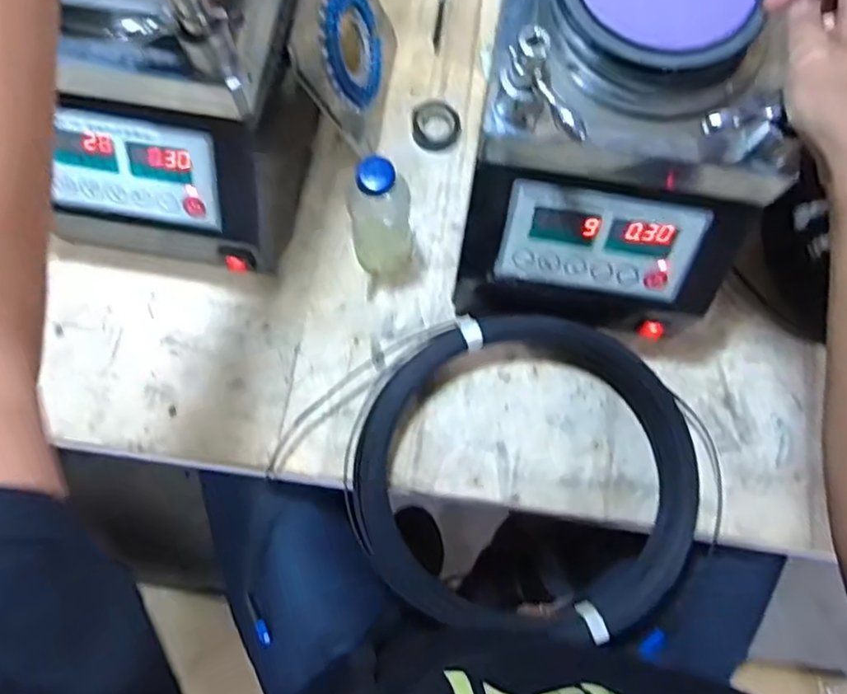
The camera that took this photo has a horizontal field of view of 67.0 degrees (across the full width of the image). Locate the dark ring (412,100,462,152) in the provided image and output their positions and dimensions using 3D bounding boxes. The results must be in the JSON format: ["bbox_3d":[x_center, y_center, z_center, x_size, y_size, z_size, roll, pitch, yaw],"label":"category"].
[{"bbox_3d":[0.014,-0.244,0.701,0.051,0.013,0.057,1,77,-1],"label":"dark ring"}]

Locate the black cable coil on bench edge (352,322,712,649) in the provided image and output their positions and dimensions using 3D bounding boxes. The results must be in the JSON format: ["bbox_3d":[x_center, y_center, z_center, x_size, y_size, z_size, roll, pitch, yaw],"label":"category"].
[{"bbox_3d":[0.104,0.110,0.595,0.327,0.058,0.288,7,77,1],"label":"black cable coil on bench edge"}]

